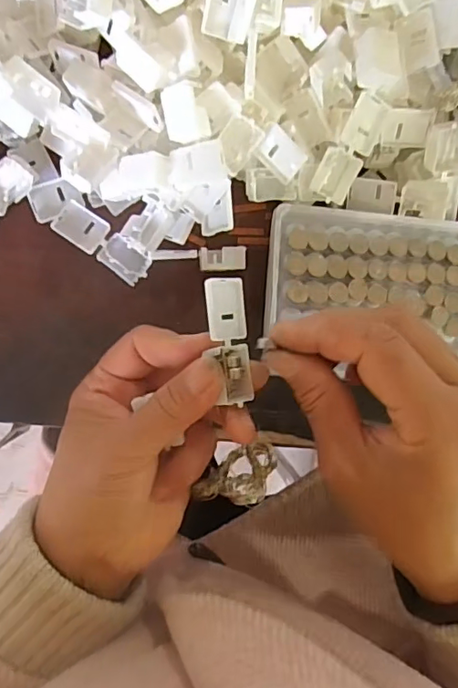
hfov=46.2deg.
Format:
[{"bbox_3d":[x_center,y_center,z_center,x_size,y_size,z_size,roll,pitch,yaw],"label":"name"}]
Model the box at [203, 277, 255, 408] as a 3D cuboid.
[{"bbox_3d":[0.001,-0.001,0.236,0.018,0.012,0.055,-8,89,-7],"label":"box"}]

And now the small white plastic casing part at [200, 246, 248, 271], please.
[{"bbox_3d":[-0.004,-0.047,0.304,0.026,0.013,0.013,-2,88,-7],"label":"small white plastic casing part"}]

